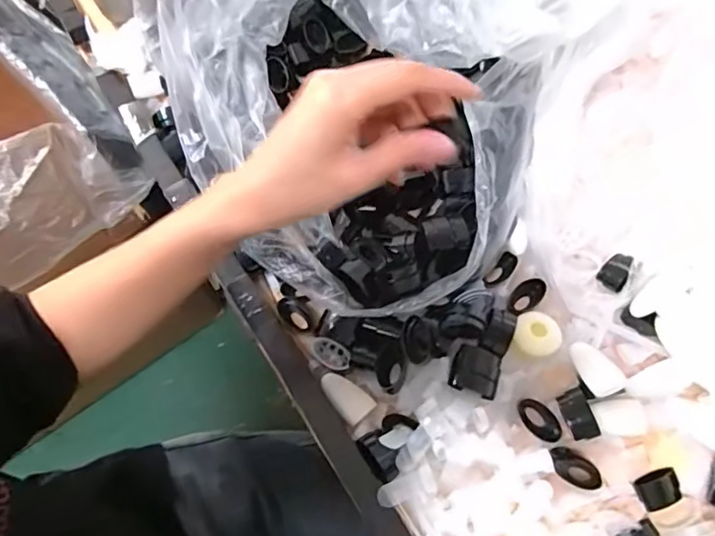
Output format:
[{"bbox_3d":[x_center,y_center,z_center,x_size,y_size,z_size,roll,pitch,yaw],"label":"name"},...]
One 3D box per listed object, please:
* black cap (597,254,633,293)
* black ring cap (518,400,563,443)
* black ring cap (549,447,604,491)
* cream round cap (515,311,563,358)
[{"bbox_3d":[0.193,0.001,0.409,0.019,0.013,0.027,35,73,15],"label":"black cap"},{"bbox_3d":[0.124,0.103,0.373,0.017,0.005,0.033,-43,72,-14],"label":"black ring cap"},{"bbox_3d":[0.146,0.134,0.366,0.034,0.008,0.020,28,72,13],"label":"black ring cap"},{"bbox_3d":[0.129,0.046,0.391,0.030,0.009,0.034,17,70,9],"label":"cream round cap"}]

